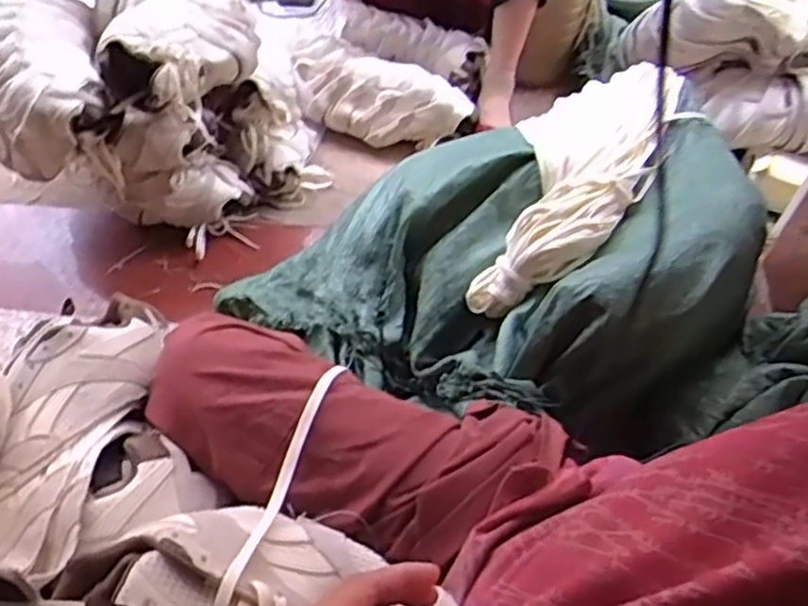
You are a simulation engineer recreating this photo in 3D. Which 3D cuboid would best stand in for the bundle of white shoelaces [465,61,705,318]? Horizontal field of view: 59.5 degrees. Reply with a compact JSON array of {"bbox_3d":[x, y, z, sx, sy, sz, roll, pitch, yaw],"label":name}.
[{"bbox_3d":[0.234,-0.180,1.003,0.211,0.132,0.462,32,61,20],"label":"bundle of white shoelaces"}]

